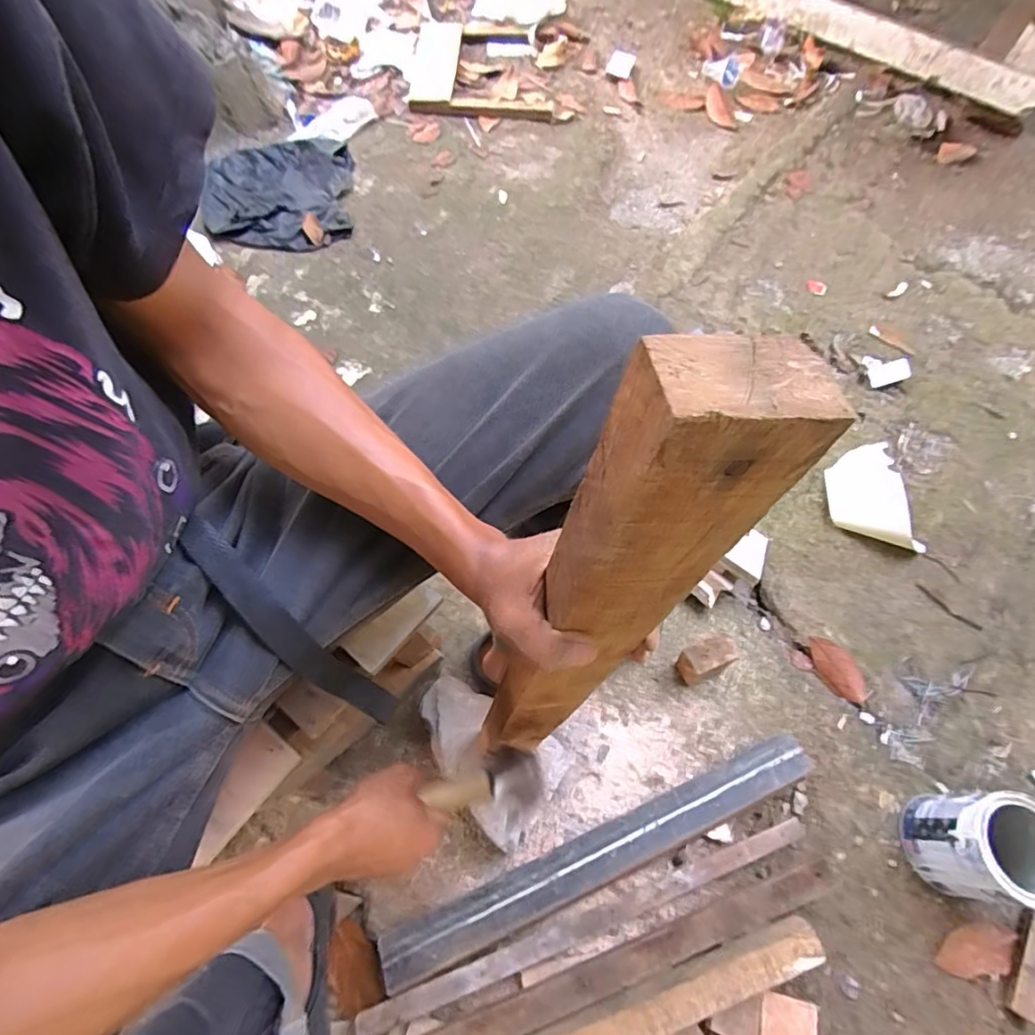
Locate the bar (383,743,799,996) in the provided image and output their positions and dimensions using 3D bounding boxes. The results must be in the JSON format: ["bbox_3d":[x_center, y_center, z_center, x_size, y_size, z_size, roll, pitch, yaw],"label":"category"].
[{"bbox_3d":[0.105,0.403,0.658,0.544,0.056,0.051,-21,67,-9],"label":"bar"}]

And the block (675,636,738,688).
[{"bbox_3d":[0.256,0.199,0.749,0.073,0.071,0.047,-22,67,-12],"label":"block"}]

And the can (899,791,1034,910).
[{"bbox_3d":[0.549,0.385,0.637,0.121,0.122,0.112,0,64,-2],"label":"can"}]

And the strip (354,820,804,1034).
[{"bbox_3d":[0.087,0.470,0.636,0.538,0.039,0.031,-17,66,-9],"label":"strip"}]

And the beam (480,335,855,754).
[{"bbox_3d":[0.035,0.077,0.333,0.062,0.431,0.043,11,55,-2],"label":"beam"}]

